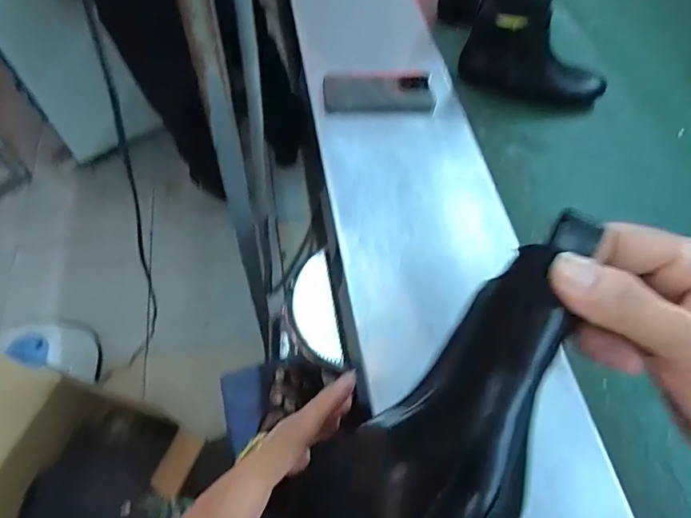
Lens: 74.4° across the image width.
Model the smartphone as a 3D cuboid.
[{"bbox_3d":[0.052,-0.259,0.708,0.166,0.009,0.074,-2,70,-7],"label":"smartphone"}]

